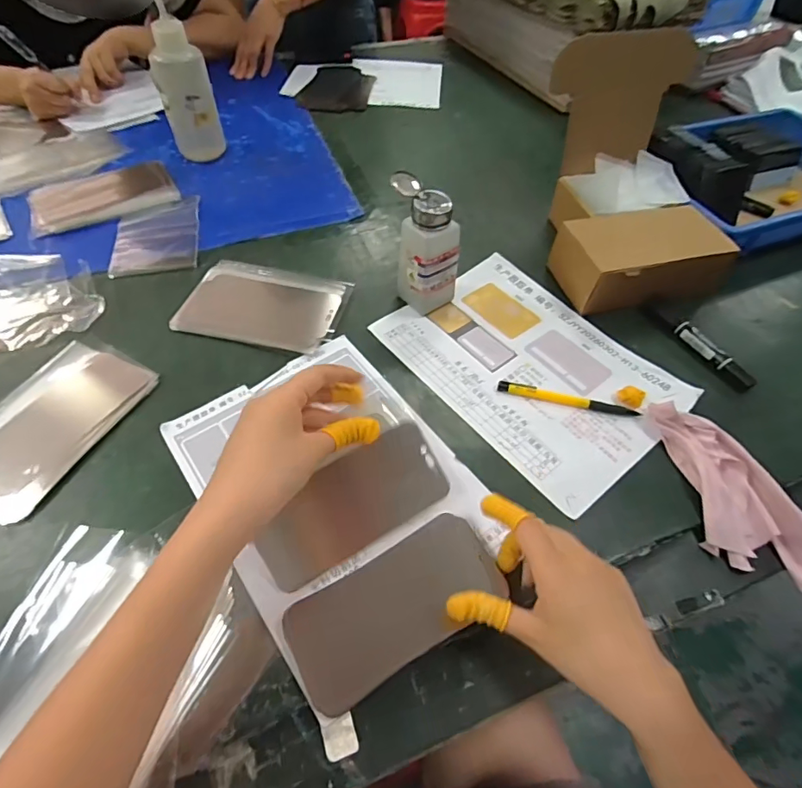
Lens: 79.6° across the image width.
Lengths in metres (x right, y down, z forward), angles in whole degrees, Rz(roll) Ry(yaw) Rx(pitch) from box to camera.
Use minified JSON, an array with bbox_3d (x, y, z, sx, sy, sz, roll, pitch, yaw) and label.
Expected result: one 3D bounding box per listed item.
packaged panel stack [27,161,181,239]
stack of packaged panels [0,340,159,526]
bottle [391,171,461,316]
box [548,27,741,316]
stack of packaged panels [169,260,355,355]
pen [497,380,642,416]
[{"bbox_3d":[-0.413,-0.277,0.669,0.183,0.010,0.102,-25,59,-19],"label":"packaged panel stack"},{"bbox_3d":[-0.332,0.021,0.450,0.120,0.016,0.173,22,57,14],"label":"stack of packaged panels"},{"bbox_3d":[0.024,-0.161,0.527,0.051,0.137,0.069,-30,60,-21],"label":"bottle"},{"bbox_3d":[0.286,-0.252,0.561,0.187,0.207,0.228,-6,55,-6],"label":"box"},{"bbox_3d":[-0.157,-0.105,0.557,0.177,0.005,0.126,12,55,7],"label":"stack of packaged panels"},{"bbox_3d":[0.170,0.004,0.490,0.140,0.009,0.013,11,55,6],"label":"pen"}]

